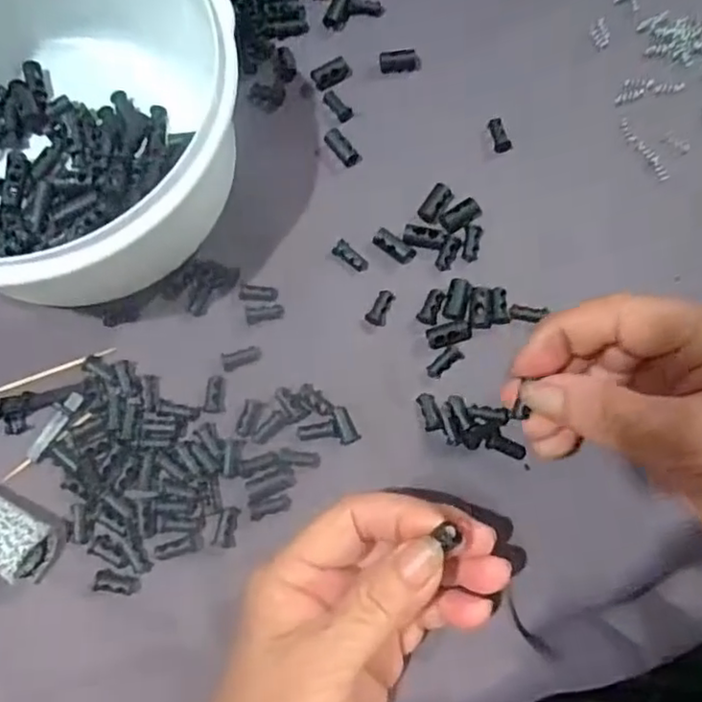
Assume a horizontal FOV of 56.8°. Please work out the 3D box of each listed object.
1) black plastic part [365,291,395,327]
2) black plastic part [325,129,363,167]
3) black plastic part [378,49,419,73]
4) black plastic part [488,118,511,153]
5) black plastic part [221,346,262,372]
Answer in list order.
[{"bbox_3d":[0.014,-0.020,0.299,0.009,0.004,0.017,26,80,5],"label":"black plastic part"},{"bbox_3d":[-0.004,-0.100,0.317,0.009,0.005,0.021,-38,81,-7],"label":"black plastic part"},{"bbox_3d":[0.025,-0.147,0.327,0.020,0.007,0.010,-2,79,-1],"label":"black plastic part"},{"bbox_3d":[0.073,-0.106,0.318,0.009,0.004,0.017,-12,79,-2],"label":"black plastic part"},{"bbox_3d":[-0.050,0.003,0.294,0.018,0.004,0.008,-19,79,-4],"label":"black plastic part"}]

